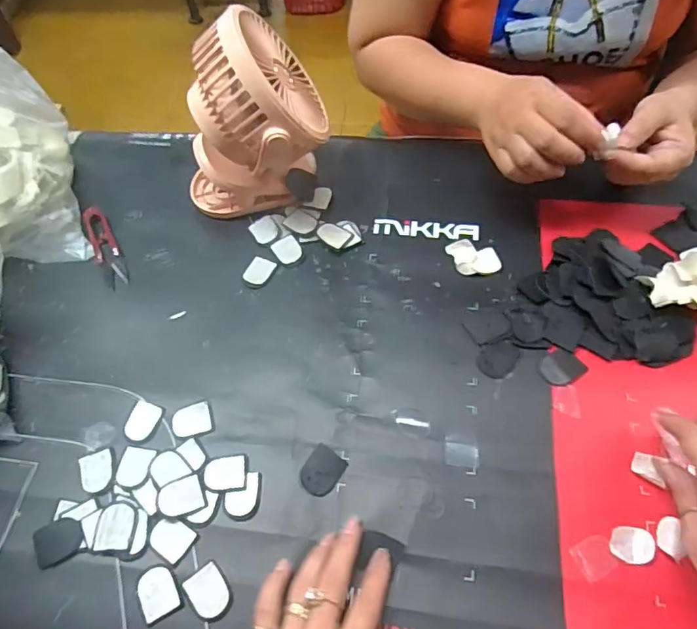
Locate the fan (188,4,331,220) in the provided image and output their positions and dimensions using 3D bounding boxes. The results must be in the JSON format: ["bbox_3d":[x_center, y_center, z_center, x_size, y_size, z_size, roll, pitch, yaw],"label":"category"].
[{"bbox_3d":[-0.092,-0.175,0.473,0.140,0.163,0.119,-12,61,-4],"label":"fan"}]

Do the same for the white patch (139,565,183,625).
[{"bbox_3d":[-0.130,0.189,0.357,0.024,0.005,0.034,-25,62,-11],"label":"white patch"}]

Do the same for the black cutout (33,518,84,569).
[{"bbox_3d":[-0.209,0.164,0.378,0.033,0.004,0.029,-28,63,-12],"label":"black cutout"}]

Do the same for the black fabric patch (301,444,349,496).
[{"bbox_3d":[-0.020,0.118,0.393,0.028,0.004,0.034,30,66,18],"label":"black fabric patch"}]

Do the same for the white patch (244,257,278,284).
[{"bbox_3d":[-0.084,-0.041,0.489,0.024,0.004,0.028,21,64,14],"label":"white patch"}]

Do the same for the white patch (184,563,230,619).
[{"bbox_3d":[-0.095,0.190,0.357,0.025,0.004,0.031,-30,60,-25],"label":"white patch"}]

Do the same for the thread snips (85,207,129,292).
[{"bbox_3d":[-0.238,-0.068,0.508,0.024,0.009,0.101,-24,62,-10],"label":"thread snips"}]

